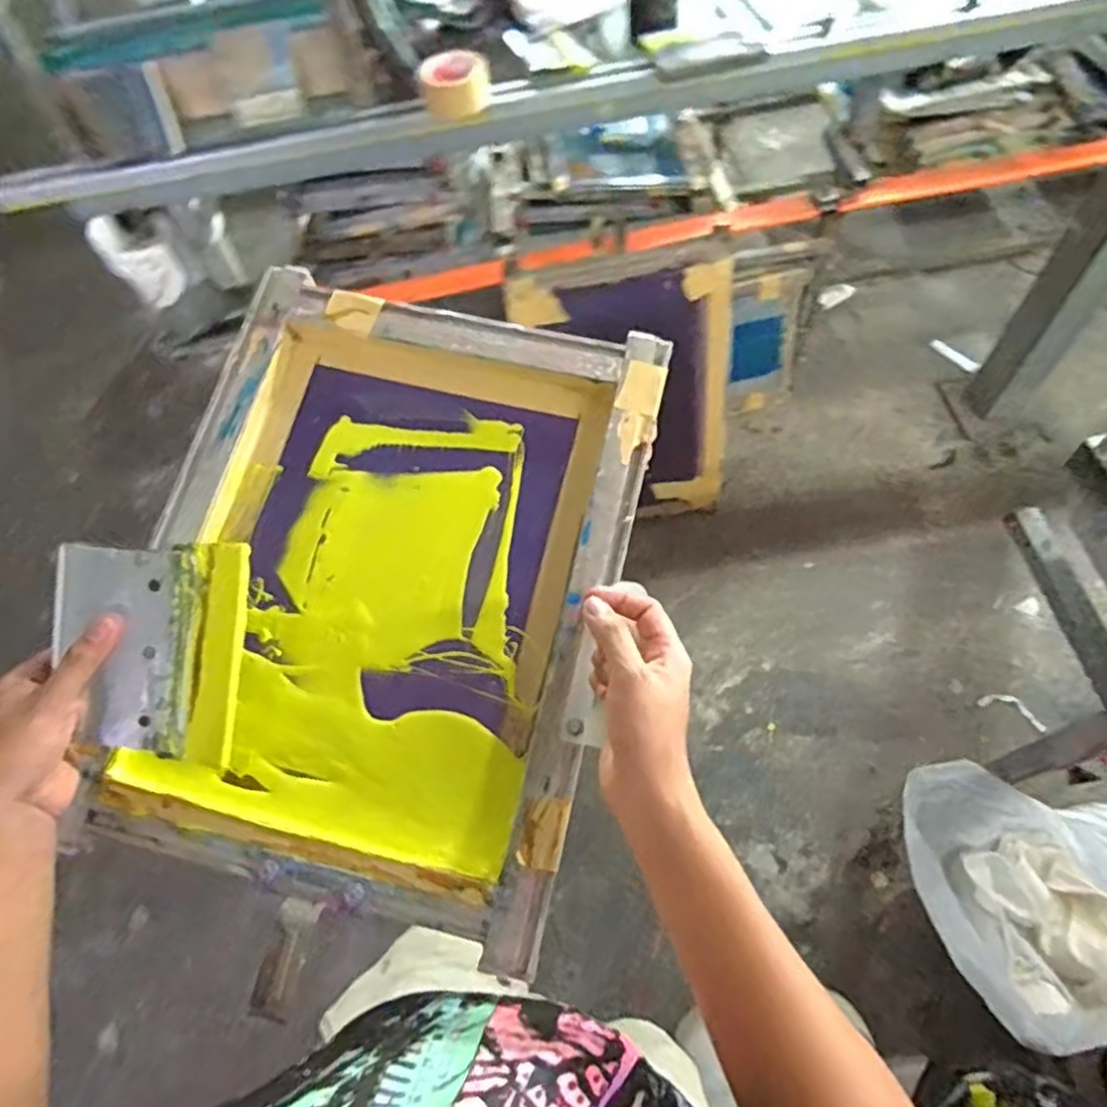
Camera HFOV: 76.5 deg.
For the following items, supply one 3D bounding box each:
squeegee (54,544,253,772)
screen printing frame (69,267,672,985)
[{"bbox_3d":[-0.285,0.069,0.497,0.121,0.012,0.153,5,94,-8],"label":"squeegee"},{"bbox_3d":[-0.135,0.014,0.574,0.369,0.043,0.473,12,73,9],"label":"screen printing frame"}]

